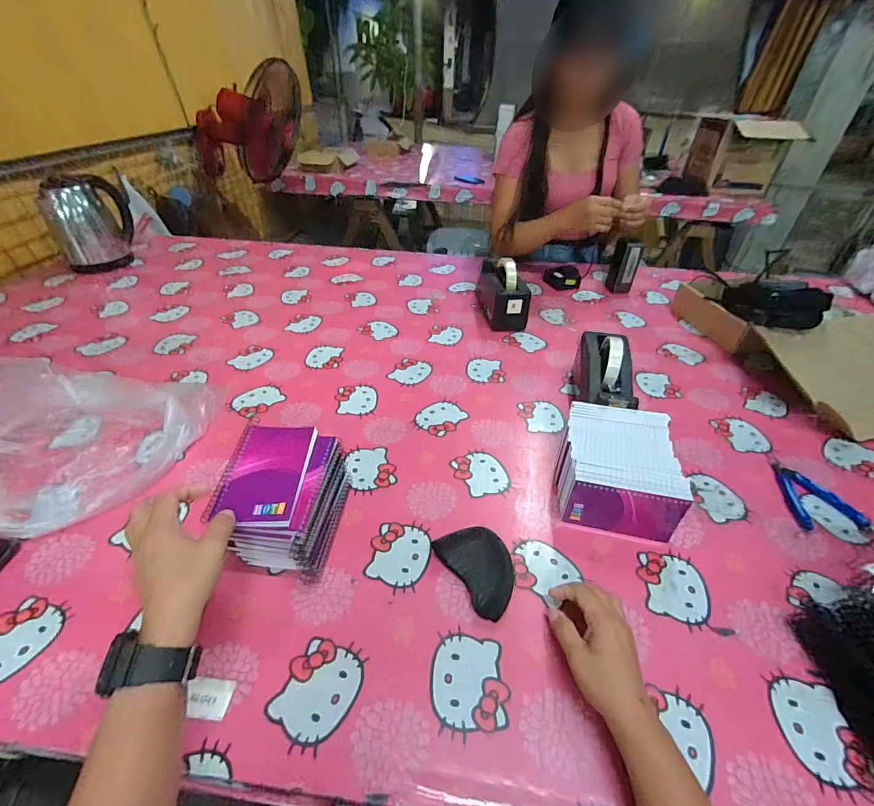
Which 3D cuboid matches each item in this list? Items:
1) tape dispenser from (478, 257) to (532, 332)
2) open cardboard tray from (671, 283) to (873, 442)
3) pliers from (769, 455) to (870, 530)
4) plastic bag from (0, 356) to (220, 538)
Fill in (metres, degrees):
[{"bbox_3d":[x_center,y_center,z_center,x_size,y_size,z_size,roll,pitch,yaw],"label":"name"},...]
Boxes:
[{"bbox_3d":[0.148,-0.261,0.924,0.080,0.120,0.190,-4,41,-6],"label":"tape dispenser"},{"bbox_3d":[0.763,-0.127,0.810,0.360,0.082,0.445,-2,41,-4],"label":"open cardboard tray"},{"bbox_3d":[0.521,0.121,0.573,0.082,0.012,0.129,2,41,1],"label":"pliers"},{"bbox_3d":[-0.503,0.033,0.567,0.261,0.112,0.268,4,41,4],"label":"plastic bag"}]

